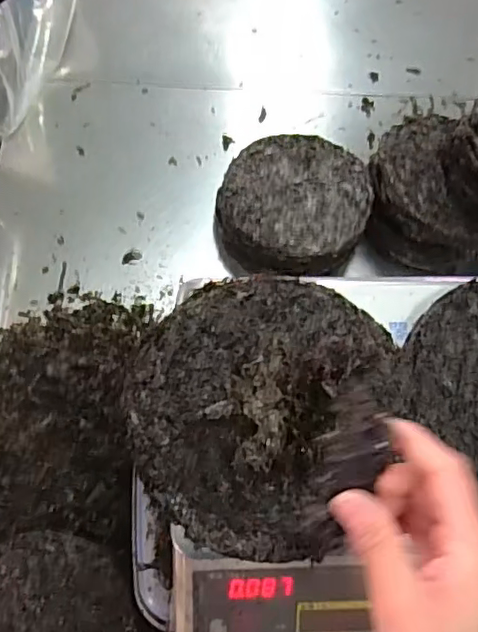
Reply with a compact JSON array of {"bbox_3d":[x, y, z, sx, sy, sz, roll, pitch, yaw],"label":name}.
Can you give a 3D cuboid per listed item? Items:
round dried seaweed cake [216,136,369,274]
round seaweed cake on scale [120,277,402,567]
[{"bbox_3d":[0.077,-0.155,0.846,0.203,0.085,0.198,1,65,-2],"label":"round dried seaweed cake"},{"bbox_3d":[0.016,0.057,0.408,0.185,0.039,0.199,10,65,2],"label":"round seaweed cake on scale"}]

